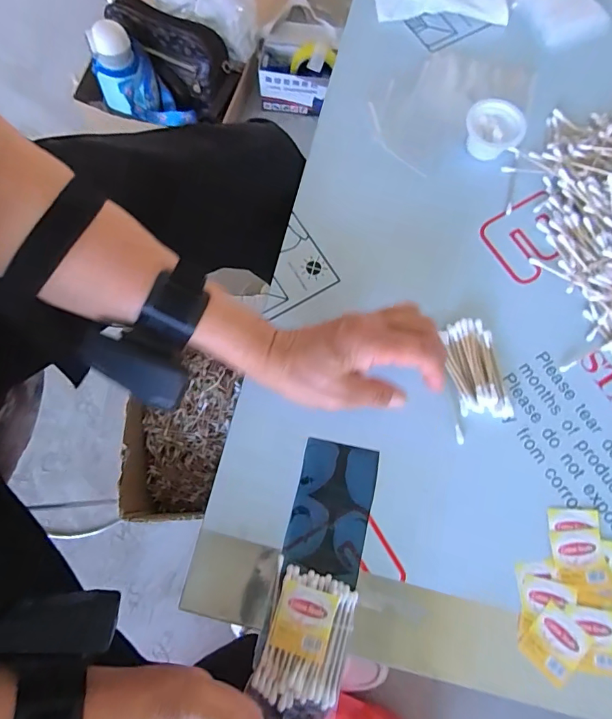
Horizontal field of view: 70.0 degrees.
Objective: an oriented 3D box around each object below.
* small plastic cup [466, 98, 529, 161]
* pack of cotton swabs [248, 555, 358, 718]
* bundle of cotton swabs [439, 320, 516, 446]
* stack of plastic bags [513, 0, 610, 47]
[{"bbox_3d":[0.177,-0.218,0.415,0.052,0.025,0.047,39,79,9],"label":"small plastic cup"},{"bbox_3d":[-0.002,0.207,0.310,0.061,0.013,0.101,14,76,3],"label":"pack of cotton swabs"},{"bbox_3d":[0.142,0.015,0.366,0.045,0.016,0.097,-5,76,-2],"label":"bundle of cotton swabs"},{"bbox_3d":[0.275,-0.378,0.471,0.086,0.014,0.080,-27,77,-9],"label":"stack of plastic bags"}]

